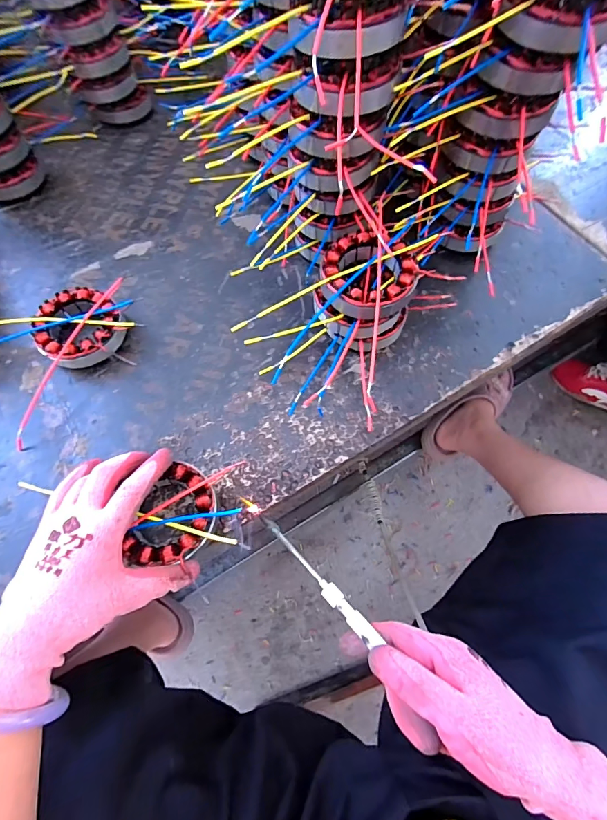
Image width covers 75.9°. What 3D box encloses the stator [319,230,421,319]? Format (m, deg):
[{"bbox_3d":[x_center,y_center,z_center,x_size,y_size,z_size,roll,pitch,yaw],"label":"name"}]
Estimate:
[{"bbox_3d":[0.060,-0.122,0.357,0.087,0.028,0.089,0,68,0],"label":"stator"}]

